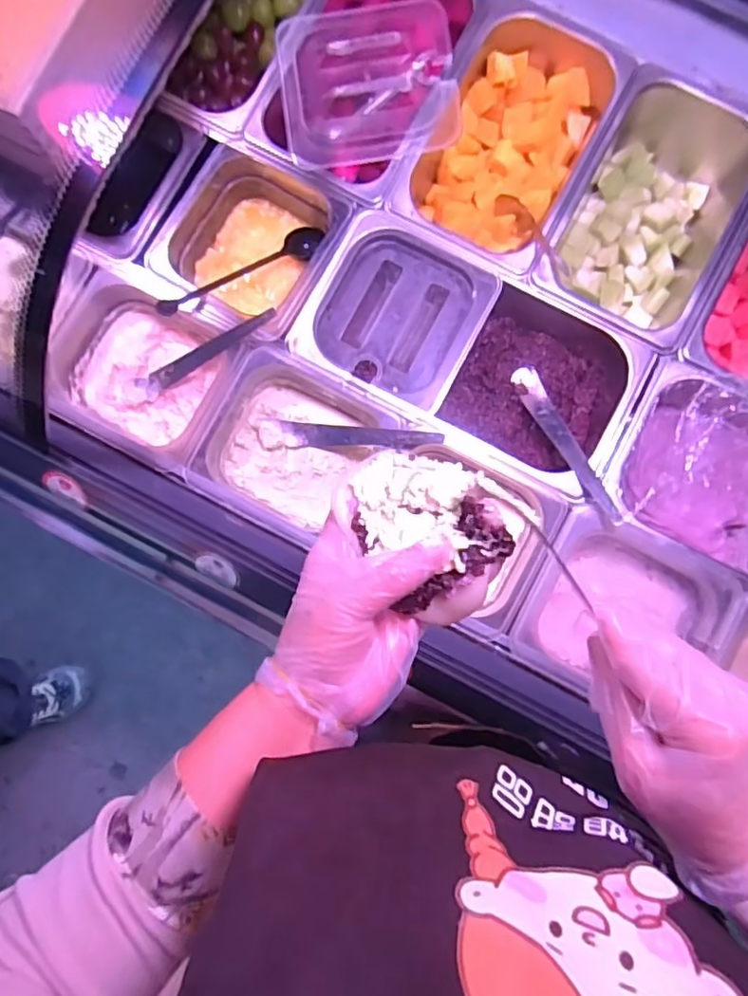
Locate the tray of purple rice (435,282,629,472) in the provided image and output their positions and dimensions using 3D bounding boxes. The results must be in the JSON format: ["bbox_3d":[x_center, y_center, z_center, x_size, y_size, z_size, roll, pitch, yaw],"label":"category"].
[{"bbox_3d":[0.179,-0.124,0.620,0.161,0.076,0.171,29,86,3],"label":"tray of purple rice"}]

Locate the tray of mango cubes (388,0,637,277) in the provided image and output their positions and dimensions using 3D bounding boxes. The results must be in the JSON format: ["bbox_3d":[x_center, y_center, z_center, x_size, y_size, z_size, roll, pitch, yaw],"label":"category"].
[{"bbox_3d":[0.145,-0.372,0.636,0.164,0.088,0.265,28,86,3],"label":"tray of mango cubes"}]

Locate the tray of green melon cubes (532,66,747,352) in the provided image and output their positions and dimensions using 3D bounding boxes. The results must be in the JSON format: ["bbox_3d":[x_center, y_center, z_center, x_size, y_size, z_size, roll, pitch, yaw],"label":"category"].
[{"bbox_3d":[0.290,-0.301,0.637,0.162,0.091,0.284,27,86,3],"label":"tray of green melon cubes"}]

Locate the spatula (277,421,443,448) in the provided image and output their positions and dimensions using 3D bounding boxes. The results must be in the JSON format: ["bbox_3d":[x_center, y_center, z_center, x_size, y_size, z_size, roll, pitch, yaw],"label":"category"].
[{"bbox_3d":[-0.015,-0.060,0.581,0.166,0.010,0.025,4,85,20],"label":"spatula"}]

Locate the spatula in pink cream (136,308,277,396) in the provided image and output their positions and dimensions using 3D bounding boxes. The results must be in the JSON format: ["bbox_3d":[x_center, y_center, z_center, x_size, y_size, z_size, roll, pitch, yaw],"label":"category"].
[{"bbox_3d":[-0.169,-0.146,0.601,0.172,0.015,0.021,-23,85,21],"label":"spatula in pink cream"}]

